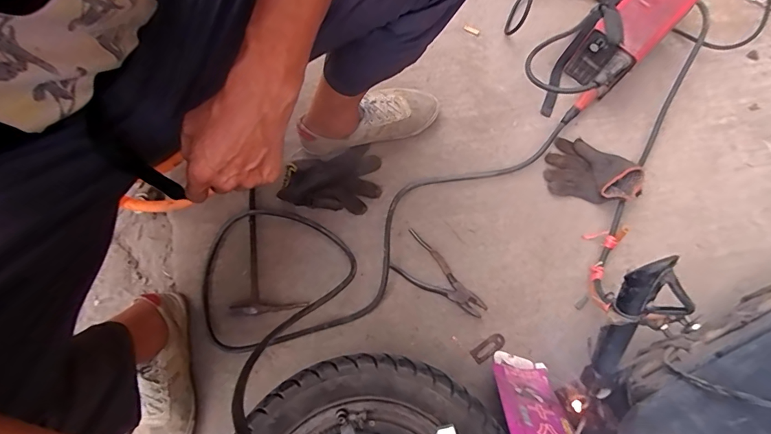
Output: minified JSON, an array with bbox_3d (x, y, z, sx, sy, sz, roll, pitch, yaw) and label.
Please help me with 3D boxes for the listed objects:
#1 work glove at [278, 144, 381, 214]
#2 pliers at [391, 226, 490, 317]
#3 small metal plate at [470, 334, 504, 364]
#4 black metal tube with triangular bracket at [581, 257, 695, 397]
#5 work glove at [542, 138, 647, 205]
[{"bbox_3d":[-0.101,-0.079,0.797,0.176,0.020,0.133,7,74,2],"label":"work glove"},{"bbox_3d":[0.100,0.110,0.752,0.185,0.007,0.079,35,77,9],"label":"pliers"},{"bbox_3d":[0.179,0.229,0.728,0.063,0.004,0.026,-35,77,-9],"label":"small metal plate"},{"bbox_3d":[0.233,0.111,0.405,0.047,0.195,0.031,4,40,1],"label":"black metal tube with triangular bracket"},{"bbox_3d":[0.382,-0.079,0.776,0.166,0.053,0.119,35,77,9],"label":"work glove"}]

